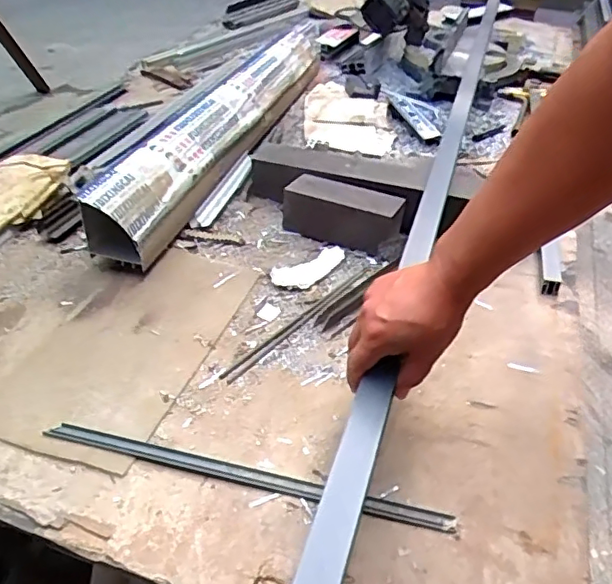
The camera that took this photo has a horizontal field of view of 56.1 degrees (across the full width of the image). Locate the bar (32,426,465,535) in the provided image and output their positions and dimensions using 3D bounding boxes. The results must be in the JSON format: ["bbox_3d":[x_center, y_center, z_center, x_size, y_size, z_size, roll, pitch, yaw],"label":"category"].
[{"bbox_3d":[-0.068,0.192,0.603,0.437,0.010,0.020,10,38,10],"label":"bar"}]

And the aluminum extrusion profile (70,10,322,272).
[{"bbox_3d":[-0.128,-0.417,1.295,0.132,0.136,1.198,13,39,11],"label":"aluminum extrusion profile"}]

